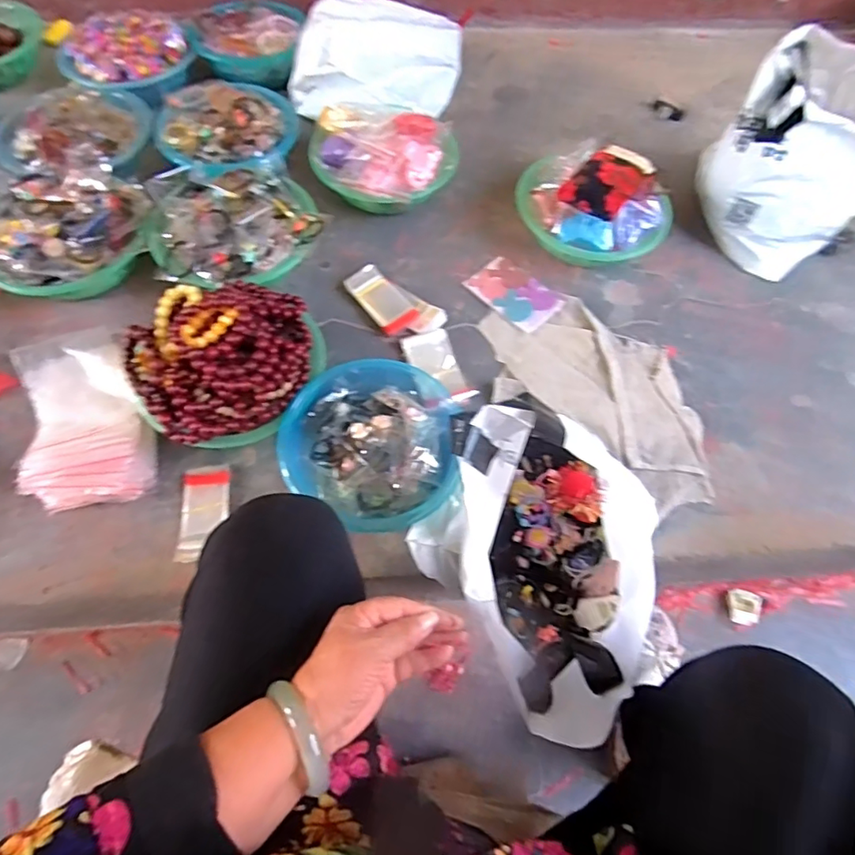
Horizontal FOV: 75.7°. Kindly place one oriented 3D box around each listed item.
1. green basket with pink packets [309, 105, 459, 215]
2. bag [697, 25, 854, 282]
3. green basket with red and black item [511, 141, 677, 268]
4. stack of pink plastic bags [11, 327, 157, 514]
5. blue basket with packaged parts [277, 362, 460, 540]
[{"bbox_3d":[-0.070,-0.444,0.923,0.236,0.107,0.202,-7,63,-6],"label":"green basket with pink packets"},{"bbox_3d":[0.626,-0.435,0.873,0.305,0.243,0.207,-28,67,-16],"label":"bag"},{"bbox_3d":[0.260,-0.355,0.875,0.235,0.149,0.201,40,68,17],"label":"green basket with red and black item"},{"bbox_3d":[-0.443,-0.012,0.712,0.137,0.071,0.254,-20,65,-12],"label":"stack of pink plastic bags"},{"bbox_3d":[-0.067,0.015,0.696,0.214,0.070,0.216,1,62,-2],"label":"blue basket with packaged parts"}]

